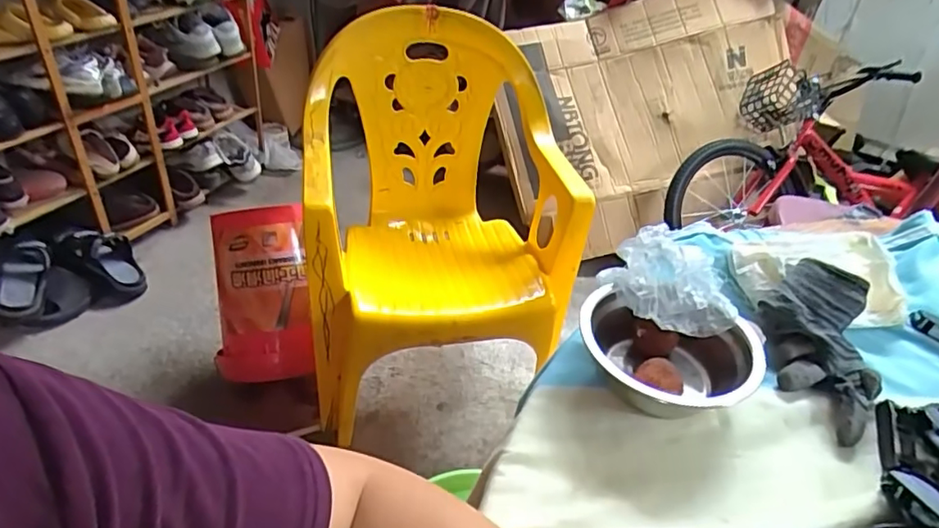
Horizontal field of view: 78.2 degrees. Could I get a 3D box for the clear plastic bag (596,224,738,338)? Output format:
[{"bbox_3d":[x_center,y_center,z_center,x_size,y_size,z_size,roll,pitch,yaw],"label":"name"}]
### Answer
[{"bbox_3d":[0.167,0.014,0.472,0.085,0.056,0.074,-3,38,-11],"label":"clear plastic bag"}]

